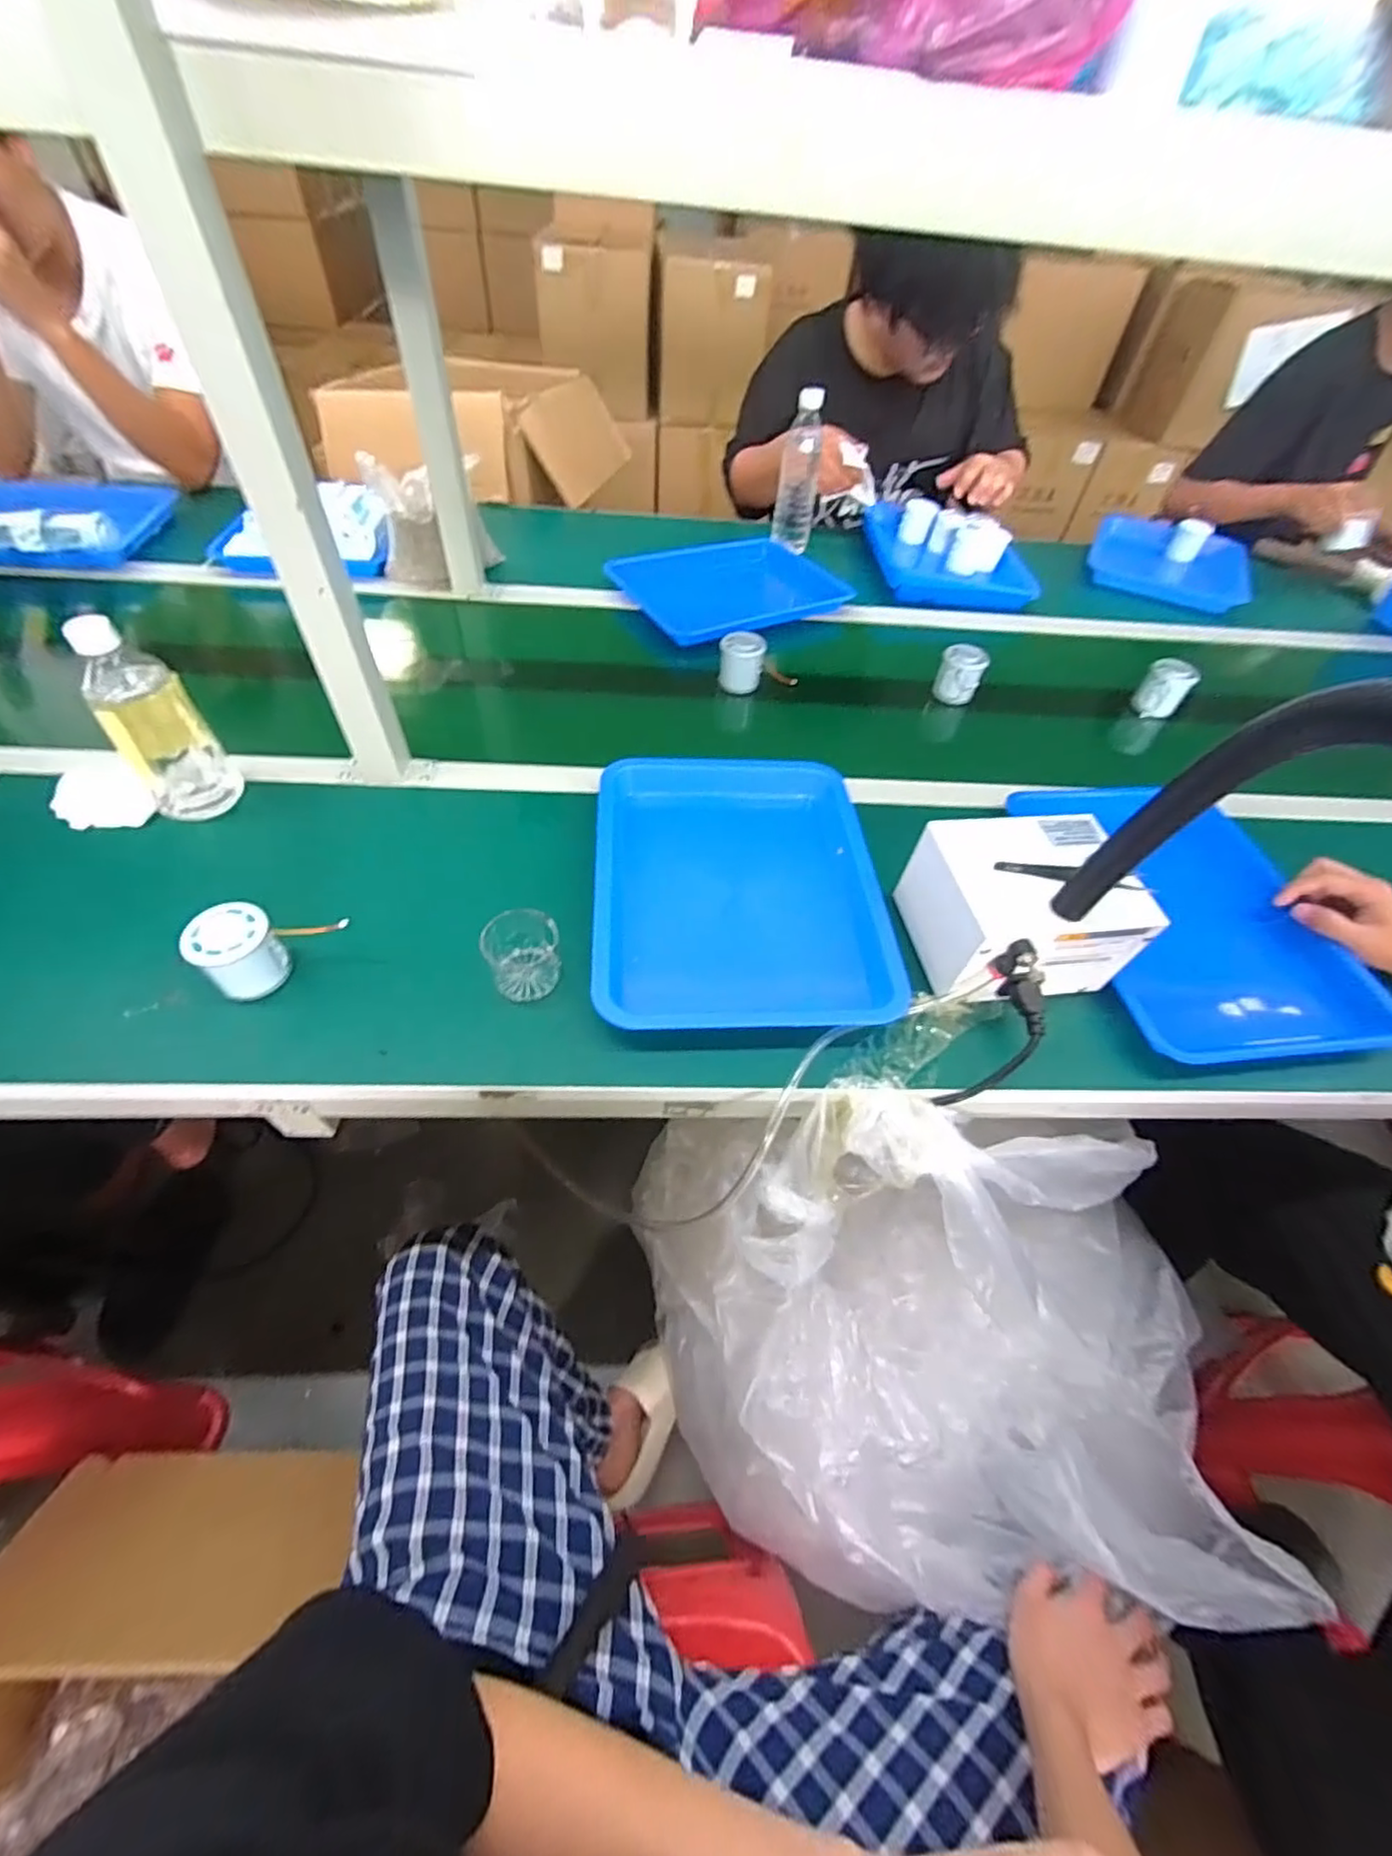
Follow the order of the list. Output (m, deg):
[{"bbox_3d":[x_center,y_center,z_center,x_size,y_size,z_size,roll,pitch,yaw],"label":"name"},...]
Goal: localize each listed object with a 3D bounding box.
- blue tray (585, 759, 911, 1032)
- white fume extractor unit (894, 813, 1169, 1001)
[{"bbox_3d":[0.038,-0.046,0.620,0.260,0.045,0.303,0,52,-5],"label":"blue tray"},{"bbox_3d":[0.284,-0.017,0.576,0.159,0.112,0.135,-7,53,-10],"label":"white fume extractor unit"}]

